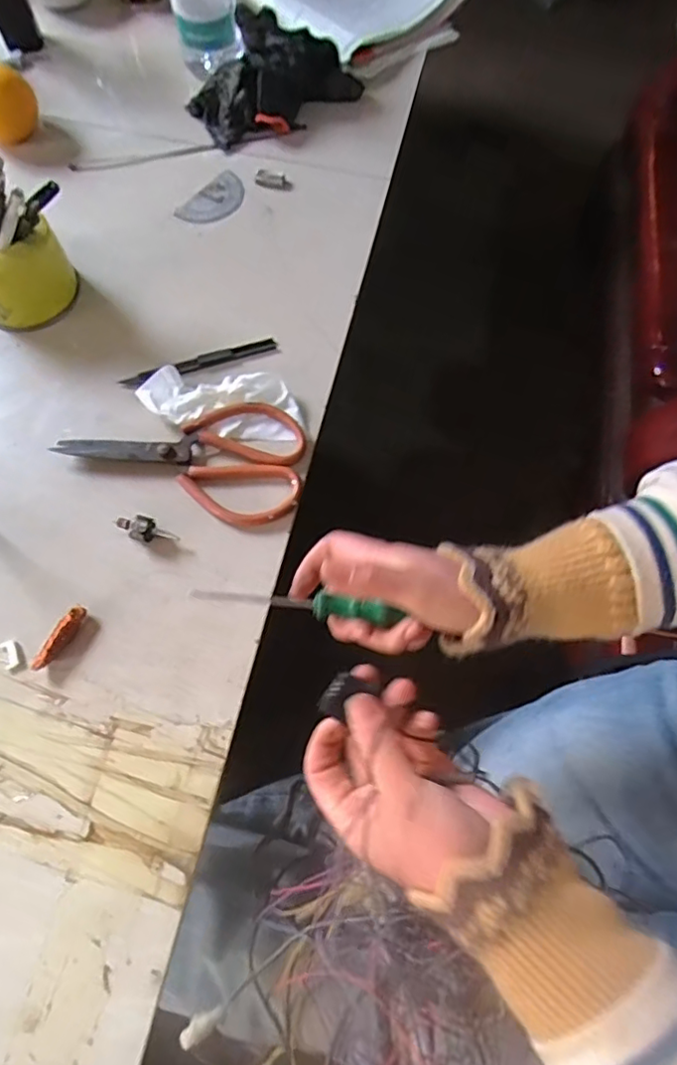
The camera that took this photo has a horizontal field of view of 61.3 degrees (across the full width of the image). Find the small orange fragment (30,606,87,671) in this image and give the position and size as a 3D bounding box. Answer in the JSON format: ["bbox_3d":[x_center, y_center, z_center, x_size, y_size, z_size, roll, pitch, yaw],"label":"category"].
[{"bbox_3d":[-0.204,0.078,0.421,0.010,0.015,0.051,30,72,8],"label":"small orange fragment"}]

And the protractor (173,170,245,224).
[{"bbox_3d":[-0.127,-0.342,0.591,0.044,0.004,0.076,41,78,9],"label":"protractor"}]

